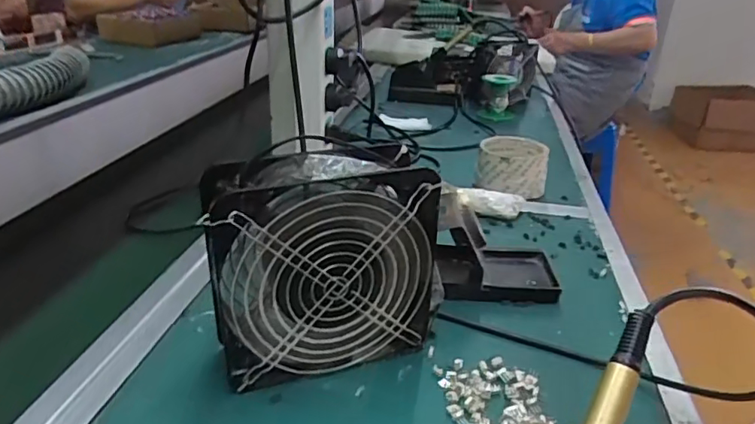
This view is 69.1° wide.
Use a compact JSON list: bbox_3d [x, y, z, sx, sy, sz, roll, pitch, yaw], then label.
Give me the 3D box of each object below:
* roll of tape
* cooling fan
[{"bbox_3d":[0.169,-0.055,0.691,0.084,0.060,0.093,8,26,12],"label":"roll of tape"},{"bbox_3d":[-0.034,0.036,0.382,0.155,0.153,0.056,-7,27,-19],"label":"cooling fan"}]

